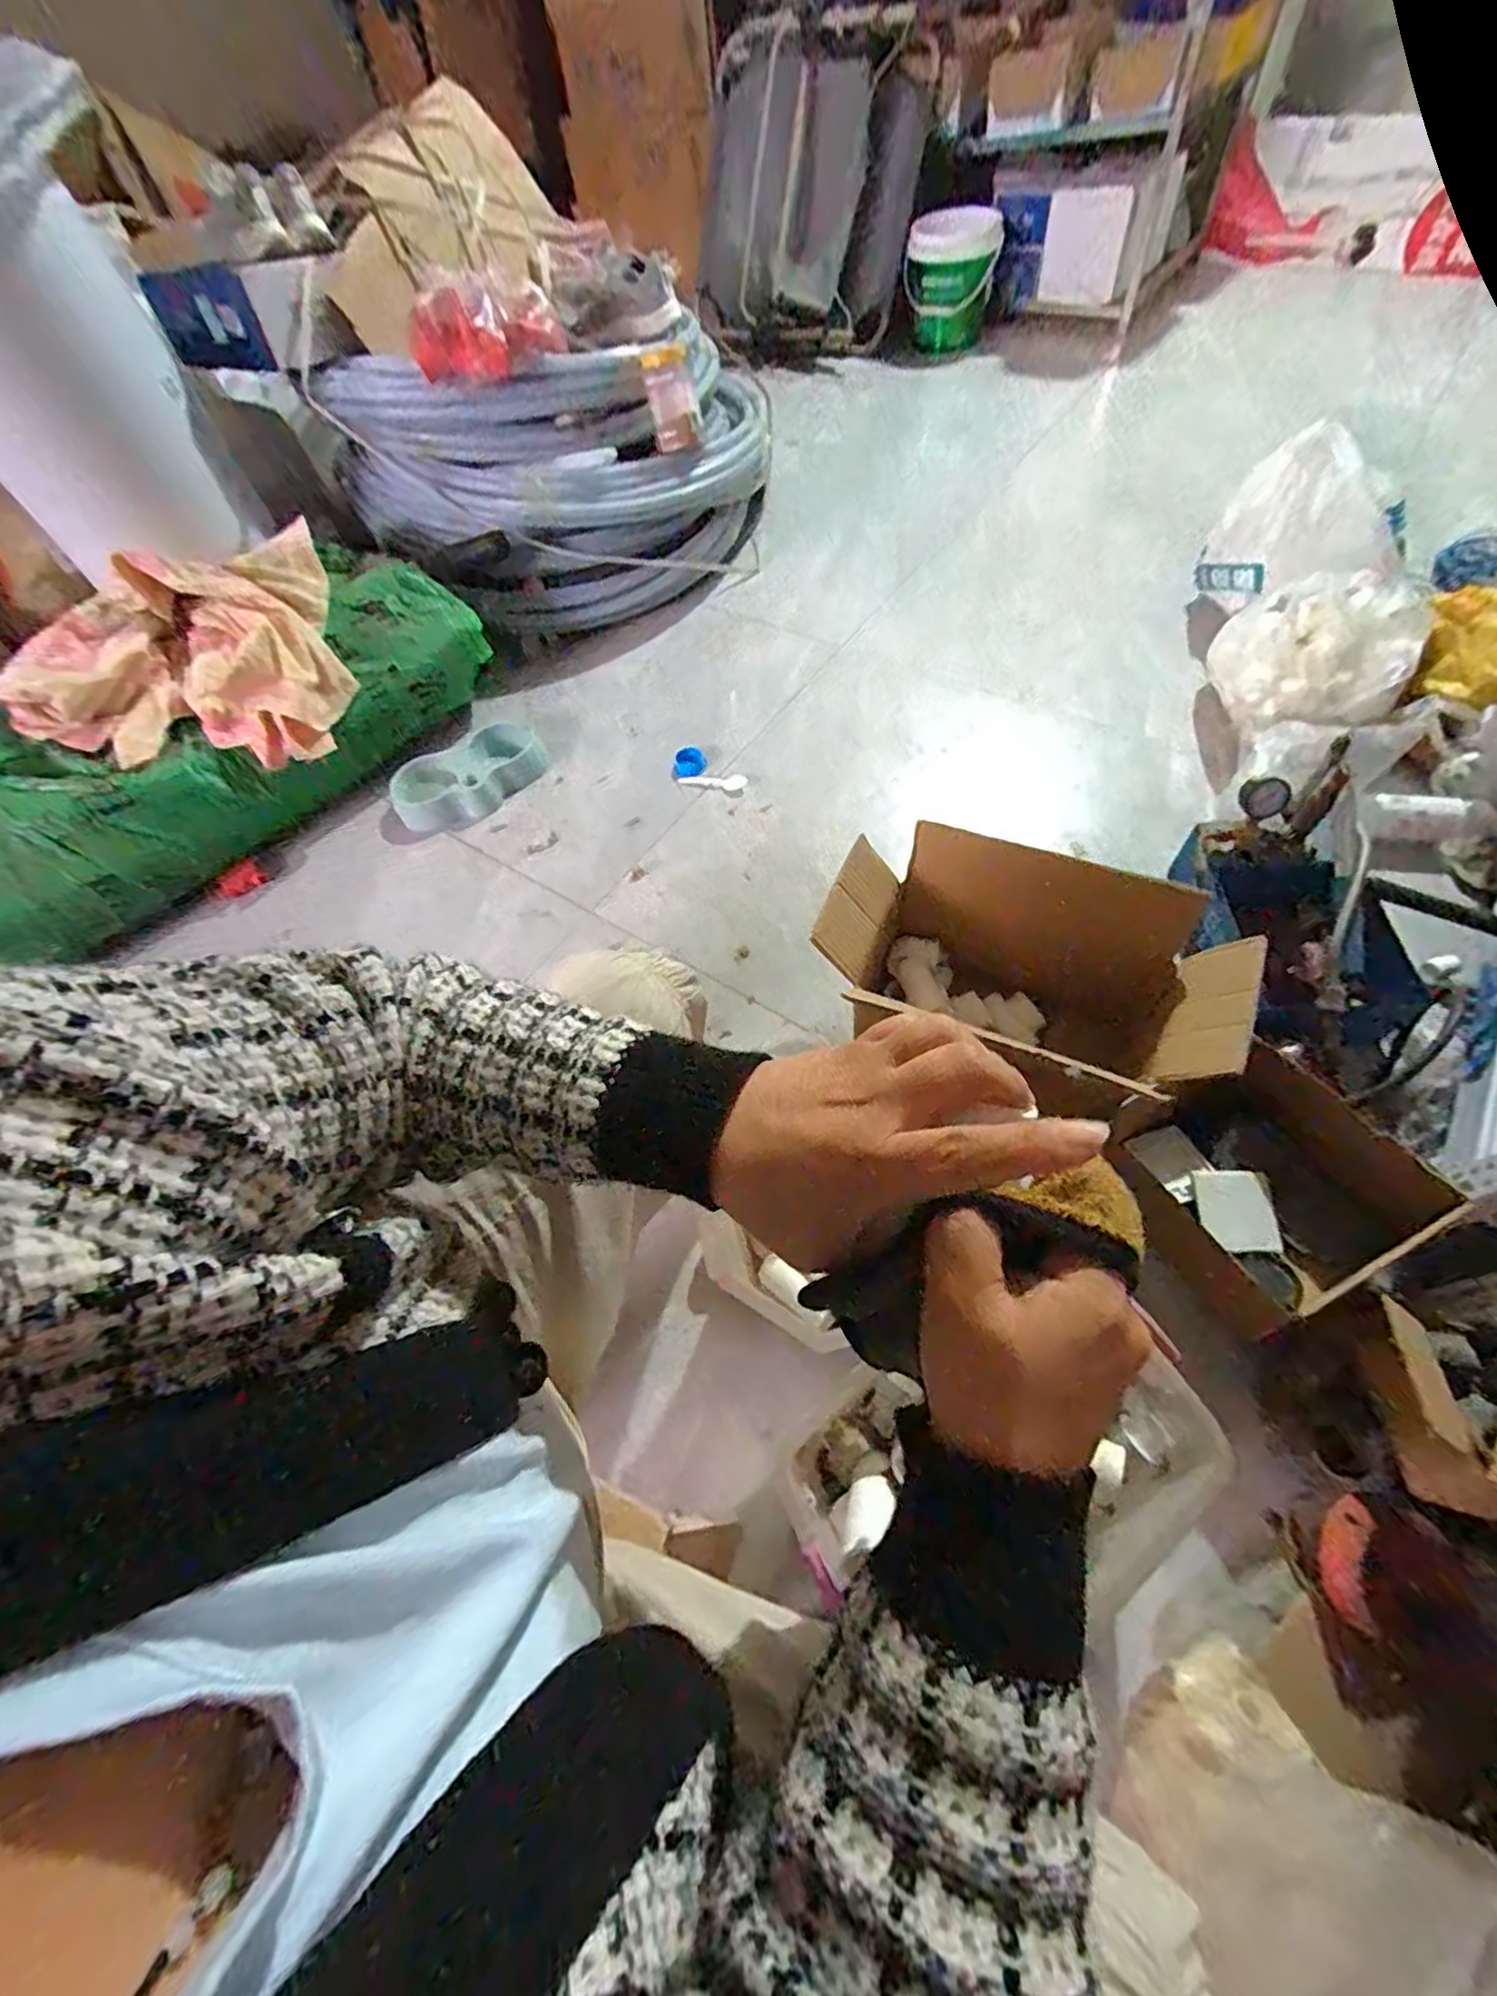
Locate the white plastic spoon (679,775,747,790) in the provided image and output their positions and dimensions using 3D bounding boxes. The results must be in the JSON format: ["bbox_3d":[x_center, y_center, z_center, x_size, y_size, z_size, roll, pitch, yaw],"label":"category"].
[{"bbox_3d":[-0.065,-0.395,1.268,0.121,0.011,0.039,-6,56,4],"label":"white plastic spoon"}]

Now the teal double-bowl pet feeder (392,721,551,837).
[{"bbox_3d":[-0.502,-0.398,1.268,0.289,0.083,0.125,-35,59,-15],"label":"teal double-bowl pet feeder"}]

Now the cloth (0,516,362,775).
[{"bbox_3d":[-0.872,-0.527,1.099,0.504,0.105,0.367,-34,103,-14],"label":"cloth"}]

